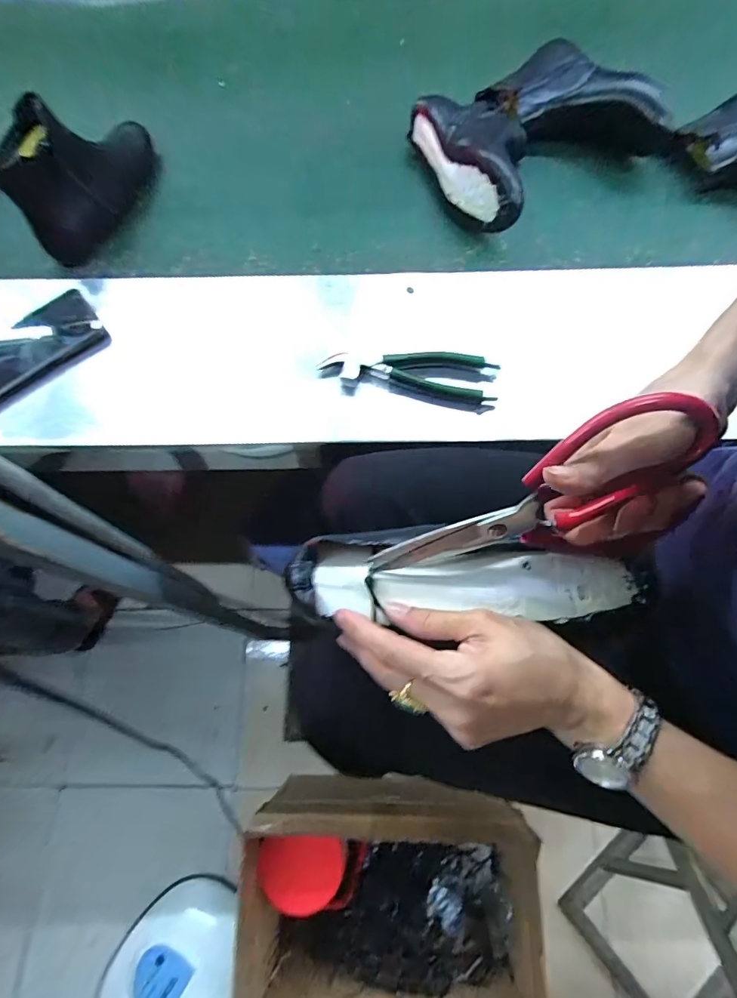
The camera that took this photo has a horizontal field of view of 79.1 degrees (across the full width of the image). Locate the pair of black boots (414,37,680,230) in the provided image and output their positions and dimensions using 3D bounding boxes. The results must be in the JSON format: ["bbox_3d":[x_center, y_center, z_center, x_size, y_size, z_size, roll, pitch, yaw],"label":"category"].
[{"bbox_3d":[0.219,-0.509,0.615,0.311,0.078,0.228,-35,73,-12],"label":"pair of black boots"}]

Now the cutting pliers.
[{"bbox_3d":[0.044,-0.144,0.490,0.186,0.014,0.052,11,70,4],"label":"cutting pliers"}]

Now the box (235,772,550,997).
[{"bbox_3d":[0.040,0.683,0.735,0.502,0.224,0.312,0,69,0],"label":"box"}]

